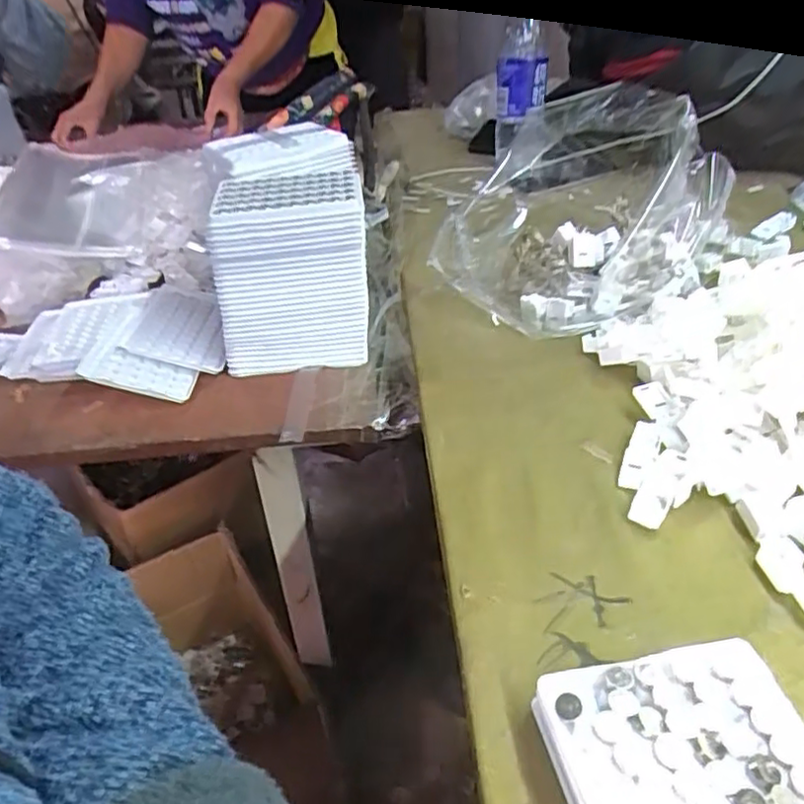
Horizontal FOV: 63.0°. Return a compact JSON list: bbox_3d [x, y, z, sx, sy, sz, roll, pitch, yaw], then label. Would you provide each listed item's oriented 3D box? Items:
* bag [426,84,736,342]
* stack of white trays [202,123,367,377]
[{"bbox_3d":[0.156,-0.151,0.542,0.177,0.153,0.223,15,40,26],"label":"bag"},{"bbox_3d":[-0.106,-0.161,0.645,0.137,0.157,0.220,-7,36,-2],"label":"stack of white trays"}]

